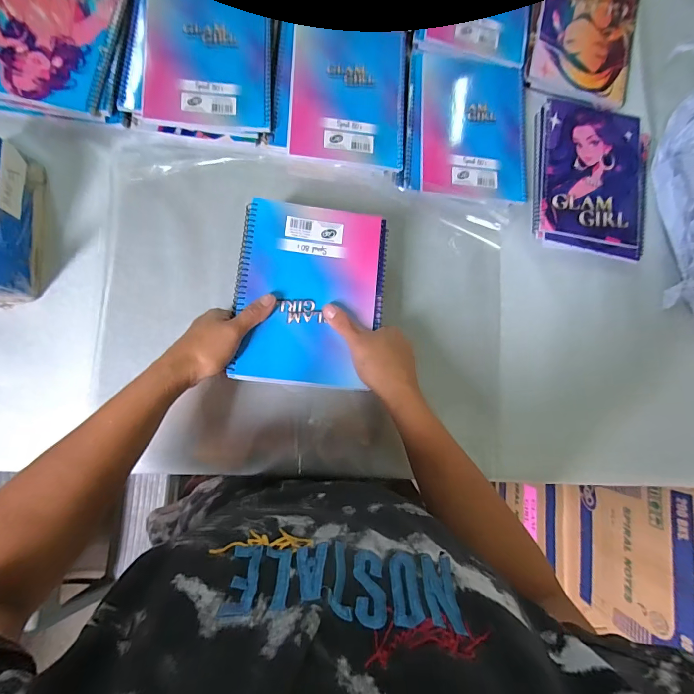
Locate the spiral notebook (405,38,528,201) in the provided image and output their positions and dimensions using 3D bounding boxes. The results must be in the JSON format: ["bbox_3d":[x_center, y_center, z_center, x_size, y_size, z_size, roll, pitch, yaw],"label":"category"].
[{"bbox_3d":[0.166,-0.304,0.499,0.162,0.012,0.207,5,86,-8],"label":"spiral notebook"}]

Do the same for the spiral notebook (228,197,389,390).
[{"bbox_3d":[-0.038,-0.059,0.401,0.156,0.020,0.196,6,85,-8],"label":"spiral notebook"}]

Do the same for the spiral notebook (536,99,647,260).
[{"bbox_3d":[0.348,-0.242,0.520,0.166,0.015,0.226,8,85,-8],"label":"spiral notebook"}]

